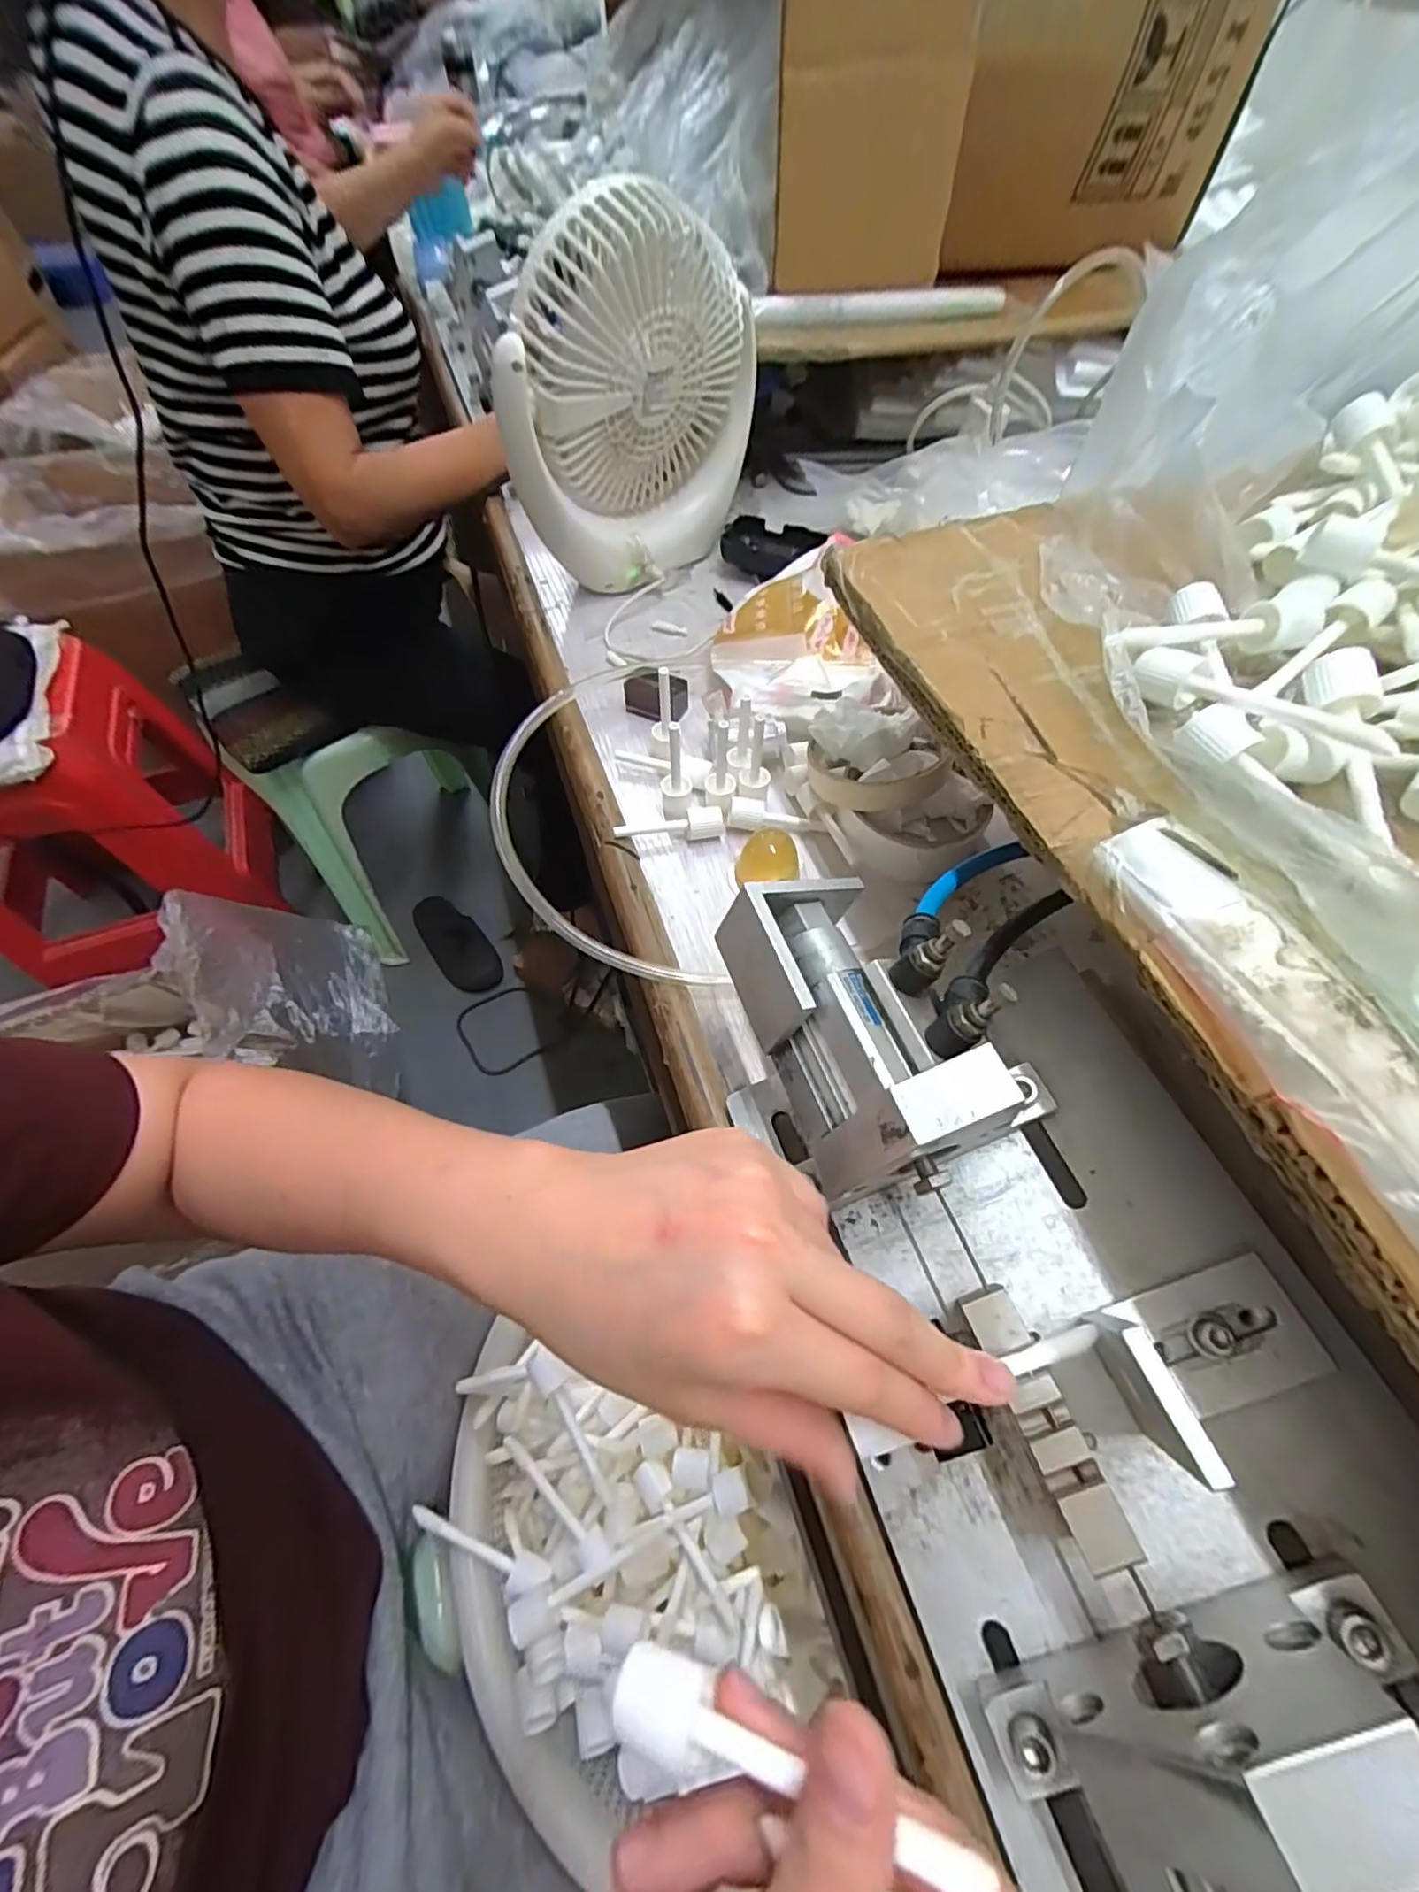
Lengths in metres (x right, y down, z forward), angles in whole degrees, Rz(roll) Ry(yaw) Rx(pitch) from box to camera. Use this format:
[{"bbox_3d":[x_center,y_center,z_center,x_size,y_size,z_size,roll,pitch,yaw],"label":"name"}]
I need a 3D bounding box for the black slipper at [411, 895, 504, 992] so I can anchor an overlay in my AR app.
[{"bbox_3d":[-0.452,-0.010,1.161,0.092,0.043,0.219,-36,65,-20],"label":"black slipper"}]

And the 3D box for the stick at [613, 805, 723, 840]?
[{"bbox_3d":[-0.024,-0.073,0.395,0.065,0.015,0.016,-4,58,-2],"label":"stick"}]

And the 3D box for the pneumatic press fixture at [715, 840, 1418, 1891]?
[{"bbox_3d":[0.112,0.127,0.206,0.131,0.095,0.370,-18,61,-10],"label":"pneumatic press fixture"}]

